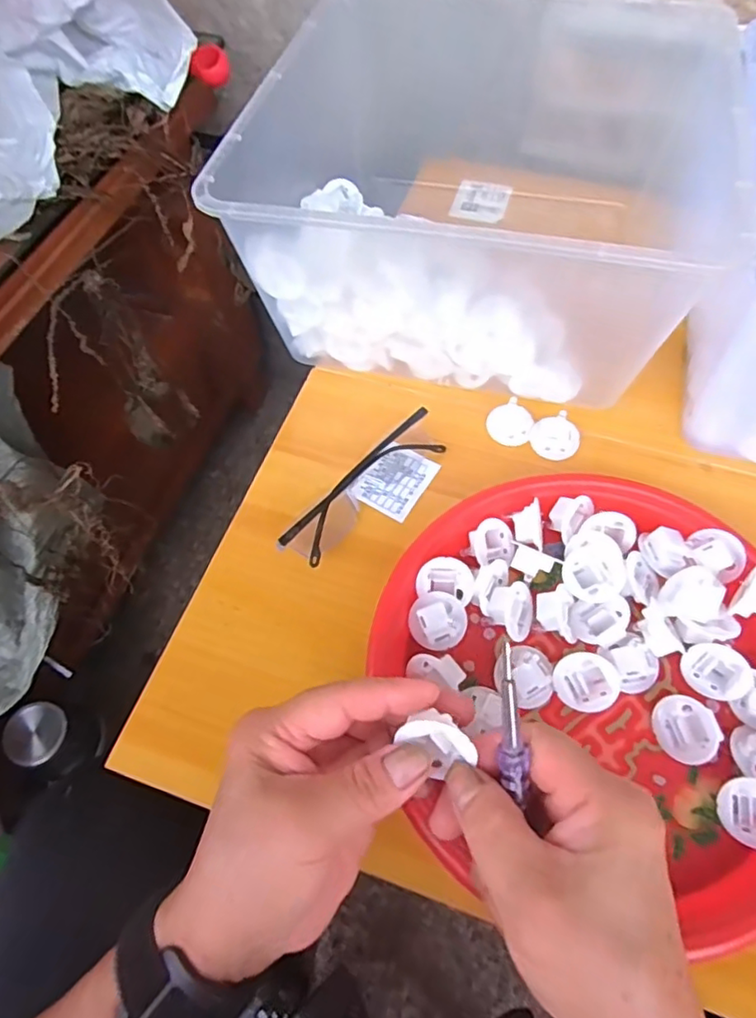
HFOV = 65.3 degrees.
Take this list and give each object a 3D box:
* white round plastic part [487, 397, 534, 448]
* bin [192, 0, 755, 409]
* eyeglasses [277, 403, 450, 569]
[{"bbox_3d":[0.092,-0.061,0.410,0.031,0.020,0.028,15,62,9],"label":"white round plastic part"},{"bbox_3d":[0.084,-0.264,0.460,0.292,0.157,0.377,12,62,8],"label":"bin"},{"bbox_3d":[-0.008,-0.014,0.382,0.030,0.030,0.127,39,68,20],"label":"eyeglasses"}]

